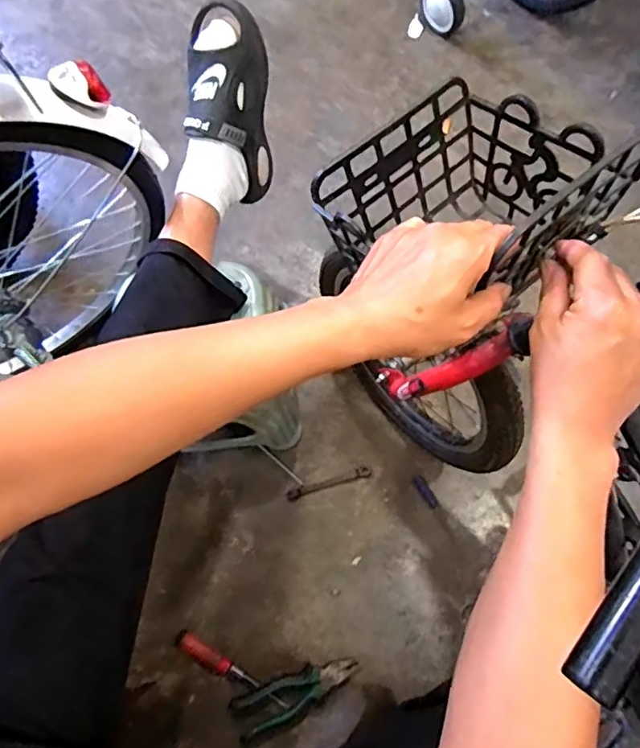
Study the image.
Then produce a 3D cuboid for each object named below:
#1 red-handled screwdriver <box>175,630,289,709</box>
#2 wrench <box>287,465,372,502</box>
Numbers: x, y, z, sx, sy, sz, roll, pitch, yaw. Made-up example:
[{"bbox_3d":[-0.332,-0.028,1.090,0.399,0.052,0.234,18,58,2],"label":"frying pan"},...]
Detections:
[{"bbox_3d":[-0.135,0.442,0.826,0.189,0.029,0.034,31,75,9],"label":"red-handled screwdriver"},{"bbox_3d":[0.016,0.185,0.946,0.146,0.015,0.021,-16,73,-5],"label":"wrench"}]

